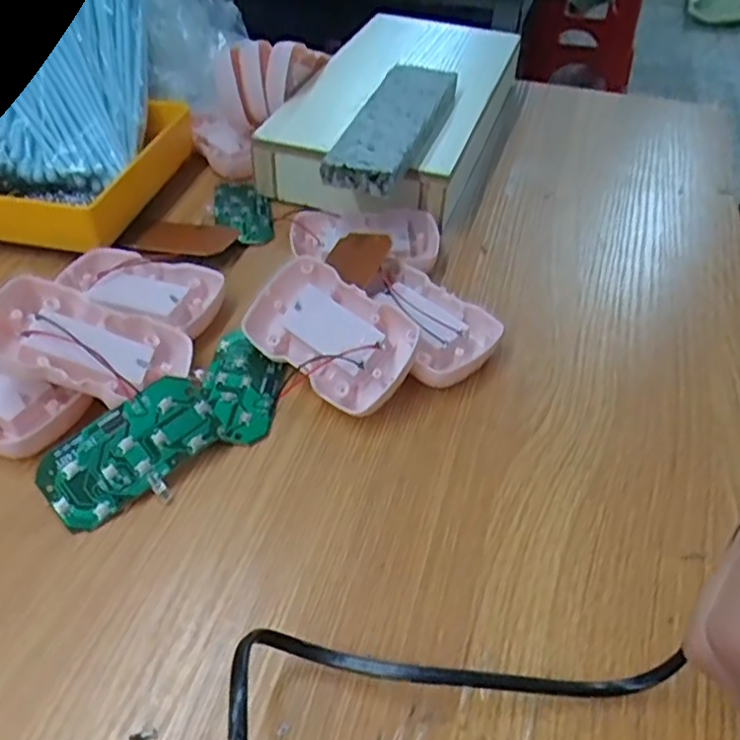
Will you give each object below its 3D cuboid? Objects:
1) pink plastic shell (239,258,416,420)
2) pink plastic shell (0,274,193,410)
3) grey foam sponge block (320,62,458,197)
[{"bbox_3d":[-0.020,-0.018,0.330,0.086,0.017,0.053,33,85,27],"label":"pink plastic shell"},{"bbox_3d":[-0.131,-0.012,0.308,0.086,0.013,0.058,25,34,-12],"label":"pink plastic shell"},{"bbox_3d":[0.016,-0.159,0.425,0.046,0.020,0.147,15,46,13],"label":"grey foam sponge block"}]

